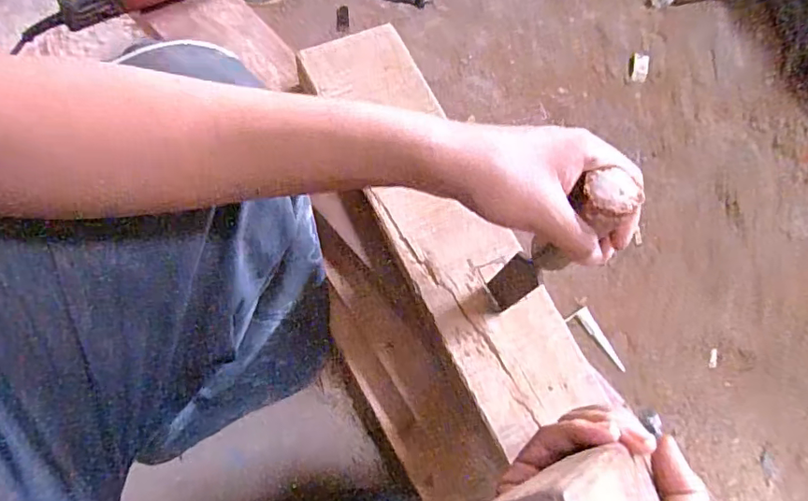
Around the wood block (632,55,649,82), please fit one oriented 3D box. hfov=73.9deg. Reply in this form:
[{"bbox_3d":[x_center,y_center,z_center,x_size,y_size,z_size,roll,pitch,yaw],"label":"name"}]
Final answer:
[{"bbox_3d":[0.399,-0.308,0.907,0.025,0.010,0.050,11,72,1],"label":"wood block"}]

